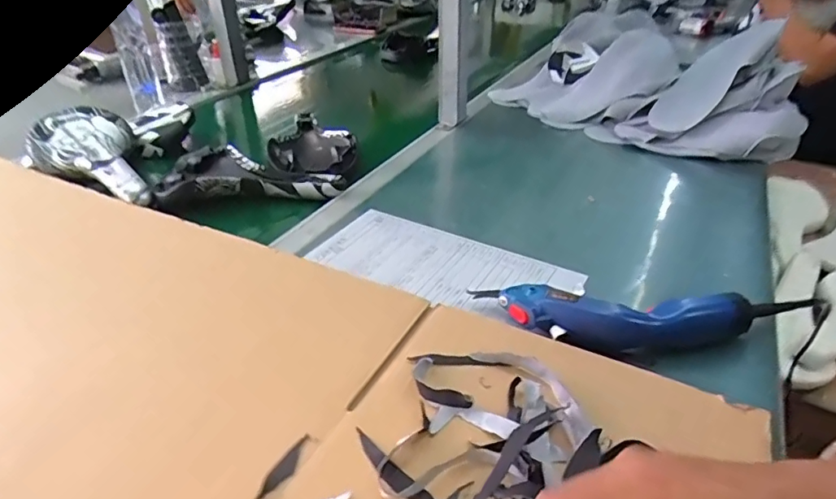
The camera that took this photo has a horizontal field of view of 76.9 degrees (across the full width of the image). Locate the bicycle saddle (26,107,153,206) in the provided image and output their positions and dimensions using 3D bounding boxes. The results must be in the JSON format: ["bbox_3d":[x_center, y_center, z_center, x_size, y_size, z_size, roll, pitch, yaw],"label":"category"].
[{"bbox_3d":[-0.462,-0.131,0.775,0.262,0.045,0.137,35,46,25],"label":"bicycle saddle"}]

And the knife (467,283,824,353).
[{"bbox_3d":[0.219,0.062,0.495,0.326,0.044,0.076,1,33,3],"label":"knife"}]

